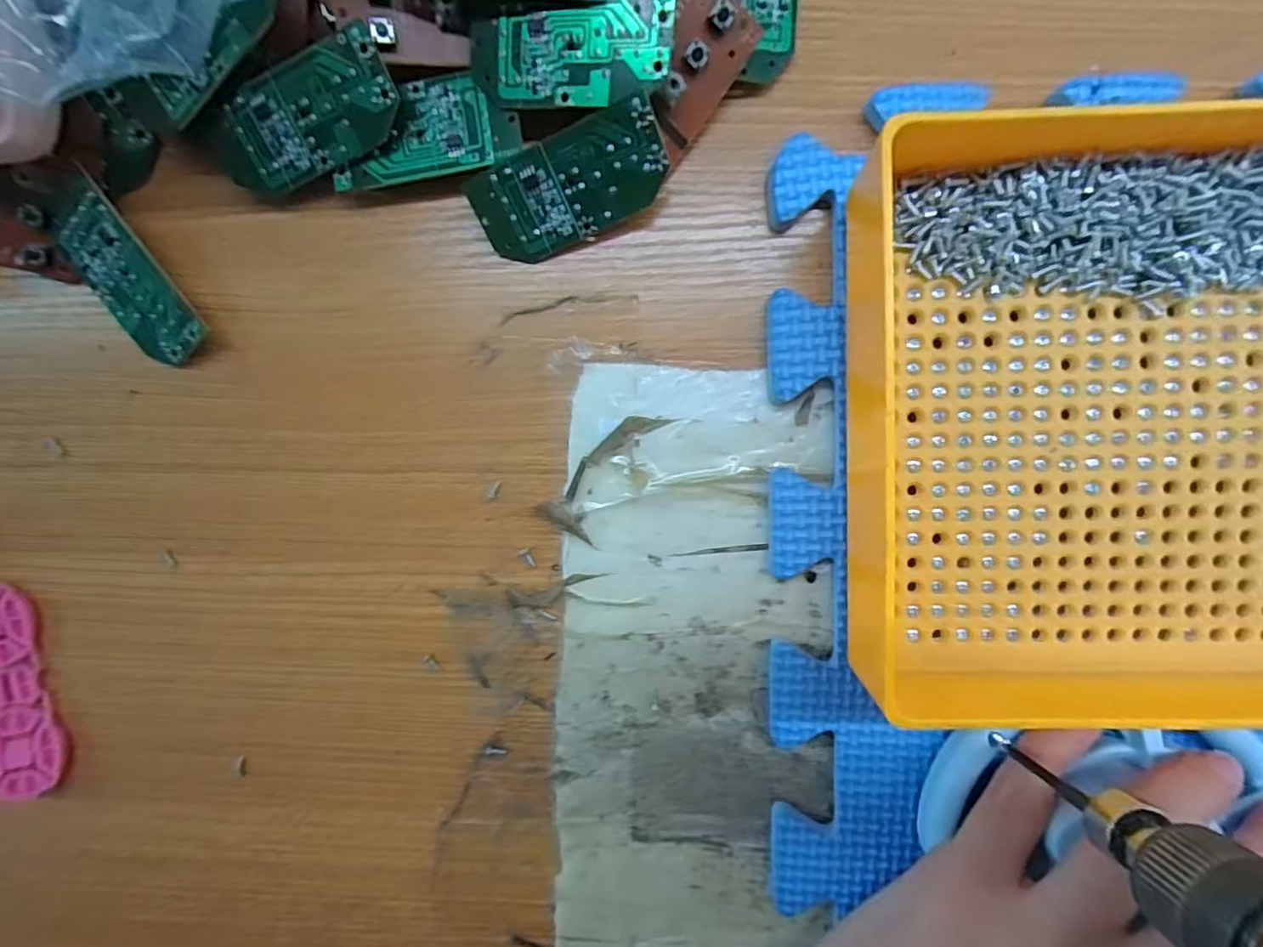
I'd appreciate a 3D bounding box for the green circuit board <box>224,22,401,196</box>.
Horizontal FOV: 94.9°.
[{"bbox_3d":[-0.099,-0.107,0.176,0.060,0.004,0.028,-23,112,12],"label":"green circuit board"}]

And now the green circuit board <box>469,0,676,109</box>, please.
[{"bbox_3d":[-0.019,-0.121,0.168,0.060,0.004,0.027,7,105,13],"label":"green circuit board"}]

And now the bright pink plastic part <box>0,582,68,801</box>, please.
[{"bbox_3d":[-0.219,0.075,0.202,0.029,0.011,0.075,-13,92,5],"label":"bright pink plastic part"}]

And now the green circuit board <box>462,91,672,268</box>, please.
[{"bbox_3d":[-0.018,-0.087,0.177,0.060,0.004,0.029,-21,116,13],"label":"green circuit board"}]

